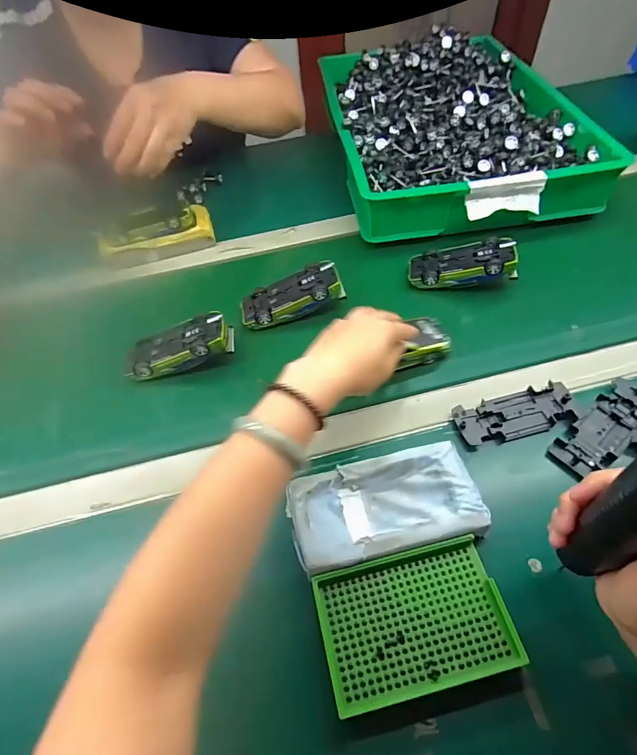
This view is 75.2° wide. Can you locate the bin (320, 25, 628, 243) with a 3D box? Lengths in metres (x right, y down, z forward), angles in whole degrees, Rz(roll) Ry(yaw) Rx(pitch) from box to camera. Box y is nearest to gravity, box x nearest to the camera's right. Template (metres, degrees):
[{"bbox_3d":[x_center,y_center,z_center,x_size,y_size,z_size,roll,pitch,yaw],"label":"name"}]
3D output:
[{"bbox_3d":[0.221,-0.411,0.694,0.372,0.123,0.458,-8,54,-1],"label":"bin"}]

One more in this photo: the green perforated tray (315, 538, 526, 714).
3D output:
[{"bbox_3d":[0.072,0.183,0.314,0.135,0.014,0.089,-13,54,-4],"label":"green perforated tray"}]

